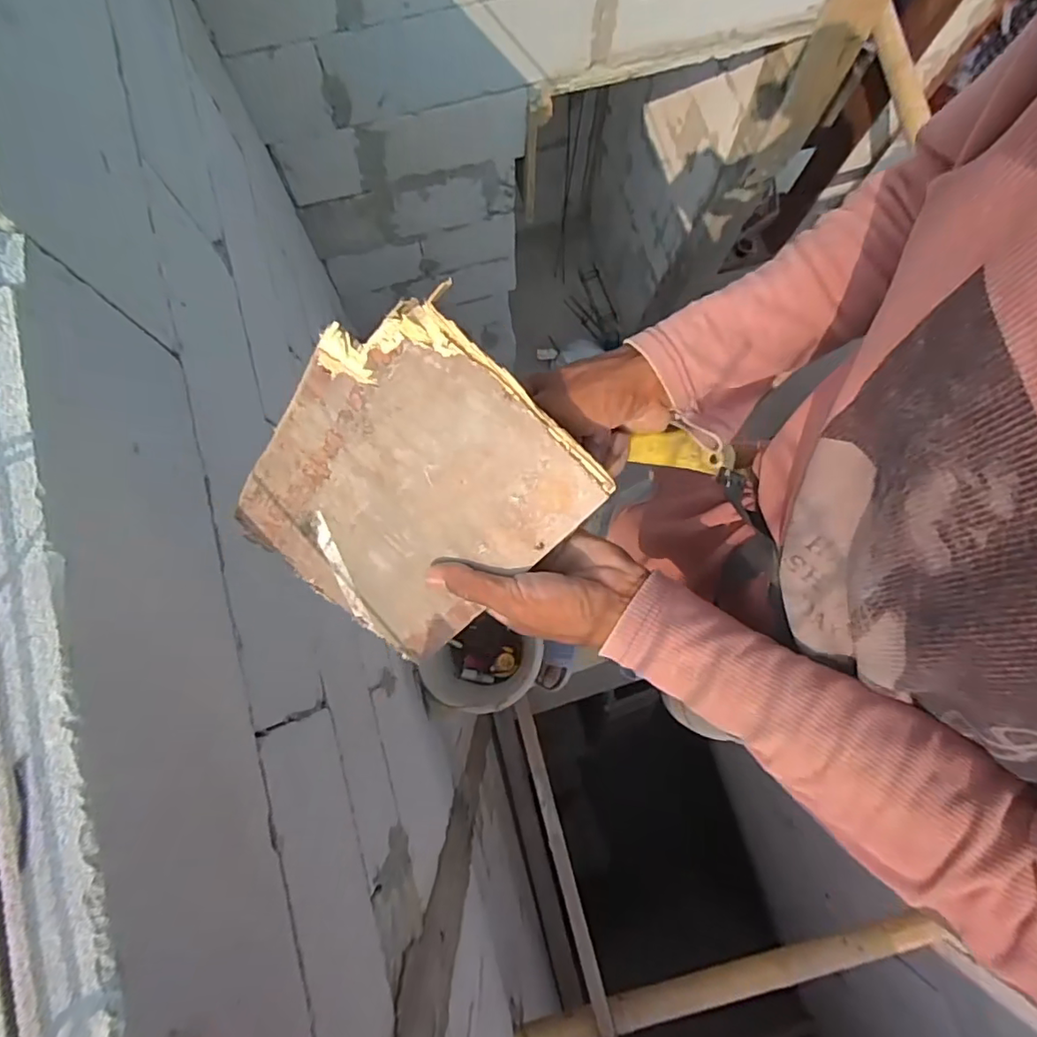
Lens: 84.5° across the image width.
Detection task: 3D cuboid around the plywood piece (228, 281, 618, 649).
[{"bbox_3d":[-0.078,-0.012,0.375,0.177,0.008,0.230,41,123,-8],"label":"plywood piece"}]

